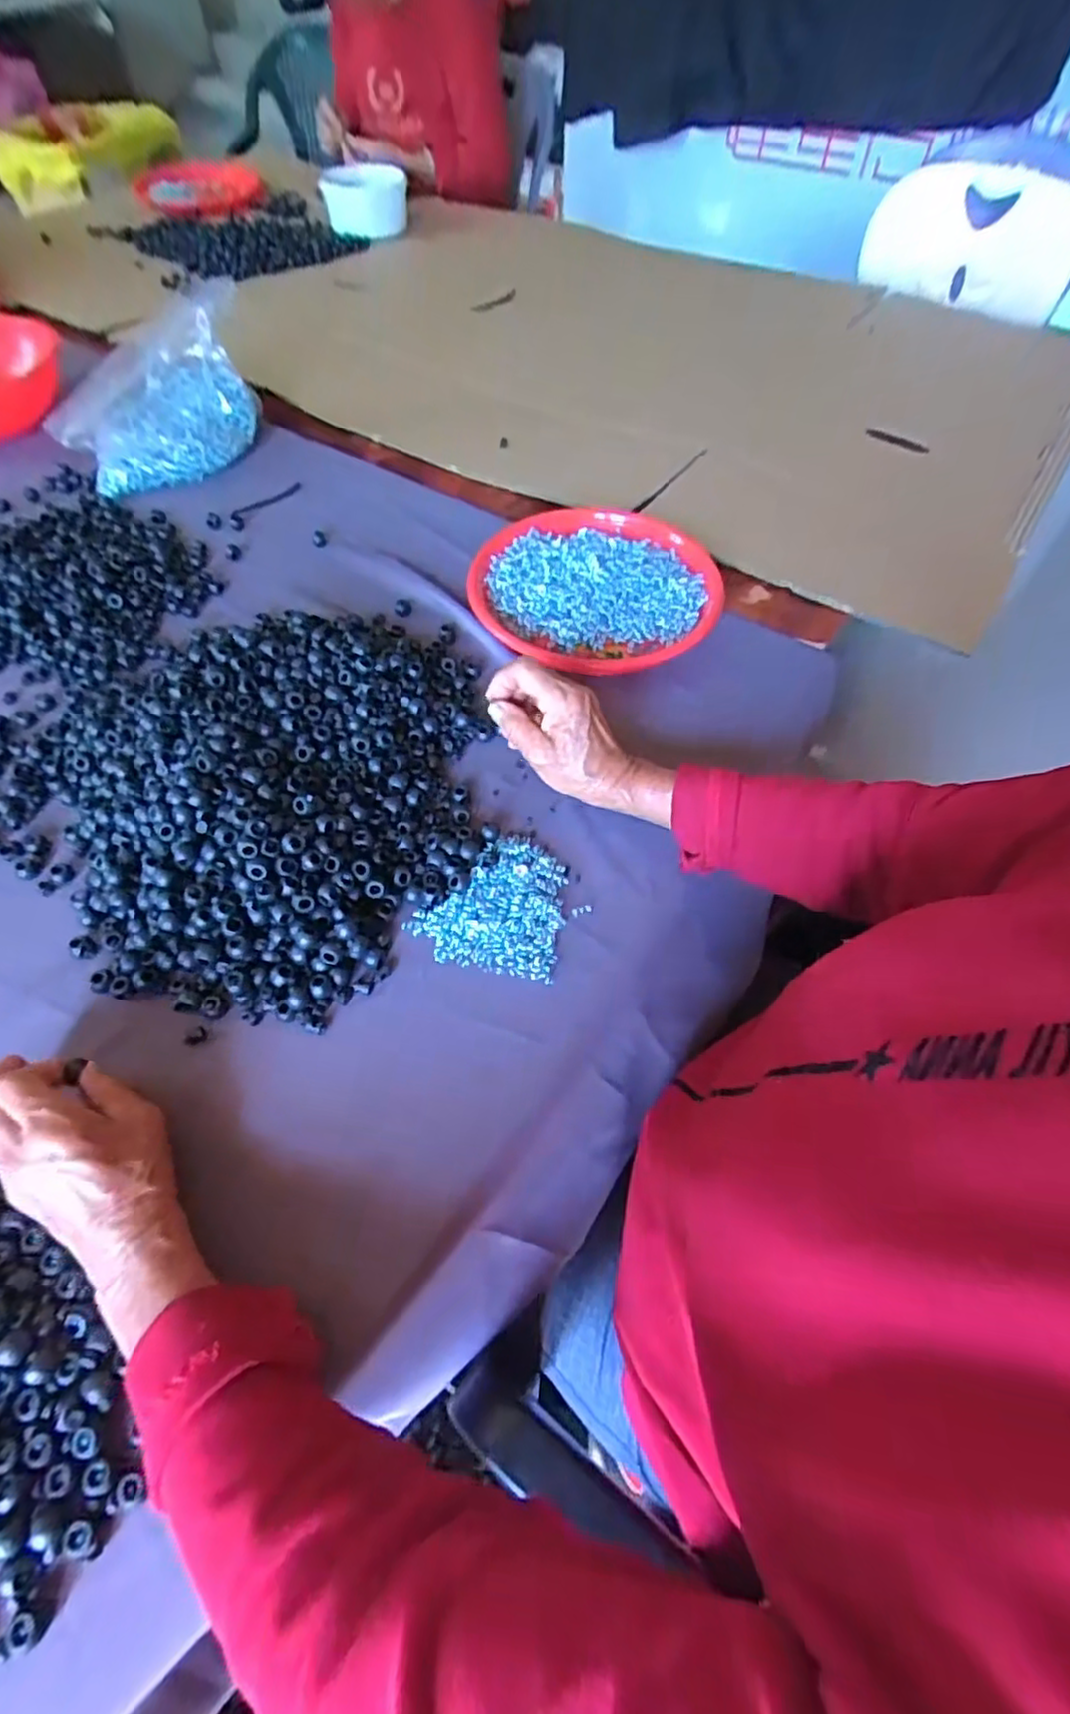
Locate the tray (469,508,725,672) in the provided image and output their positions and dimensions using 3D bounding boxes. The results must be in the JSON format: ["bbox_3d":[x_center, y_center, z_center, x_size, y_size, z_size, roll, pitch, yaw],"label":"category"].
[{"bbox_3d":[0.065,-0.270,0.677,0.247,0.030,0.223,-22,62,-14],"label":"tray"}]

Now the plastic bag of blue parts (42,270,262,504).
[{"bbox_3d":[-0.426,-0.531,0.766,0.181,0.126,0.213,-4,60,-4],"label":"plastic bag of blue parts"}]

